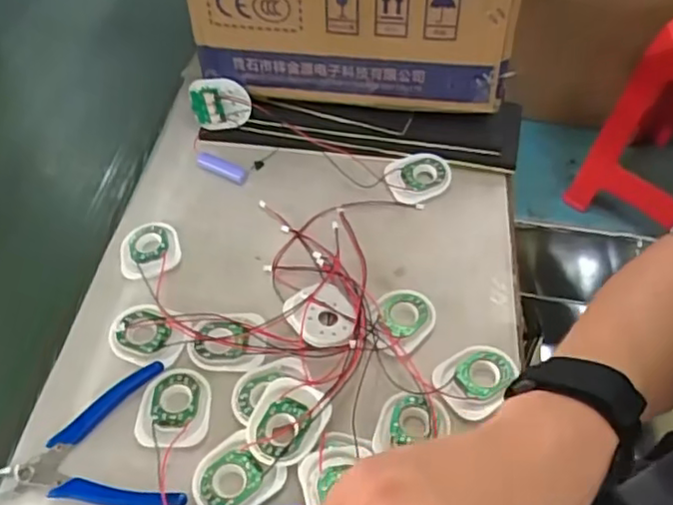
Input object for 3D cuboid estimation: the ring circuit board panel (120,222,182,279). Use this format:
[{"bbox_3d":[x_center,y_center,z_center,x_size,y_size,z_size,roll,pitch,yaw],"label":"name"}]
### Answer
[{"bbox_3d":[-0.156,-0.001,0.534,0.049,0.012,0.058,-11,51,-7],"label":"ring circuit board panel"}]

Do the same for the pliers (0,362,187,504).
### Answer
[{"bbox_3d":[-0.154,0.120,0.428,0.121,0.008,0.097,3,51,5],"label":"pliers"}]

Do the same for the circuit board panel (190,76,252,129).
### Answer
[{"bbox_3d":[-0.114,-0.142,0.606,0.068,0.050,0.011,-5,36,20],"label":"circuit board panel"}]

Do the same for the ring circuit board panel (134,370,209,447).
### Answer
[{"bbox_3d":[-0.113,0.107,0.441,0.047,0.005,0.055,1,51,3],"label":"ring circuit board panel"}]

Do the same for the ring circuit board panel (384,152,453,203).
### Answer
[{"bbox_3d":[0.075,-0.069,0.578,0.063,0.013,0.048,-17,52,-11],"label":"ring circuit board panel"}]

